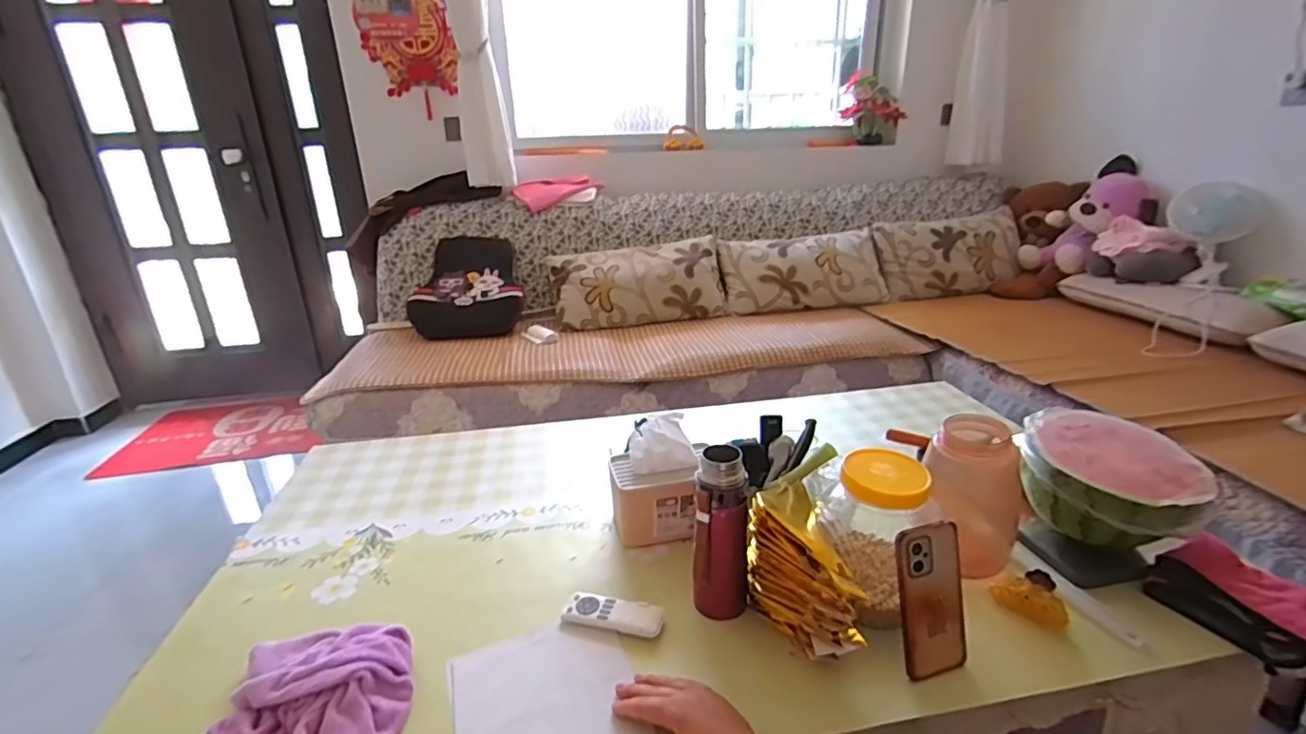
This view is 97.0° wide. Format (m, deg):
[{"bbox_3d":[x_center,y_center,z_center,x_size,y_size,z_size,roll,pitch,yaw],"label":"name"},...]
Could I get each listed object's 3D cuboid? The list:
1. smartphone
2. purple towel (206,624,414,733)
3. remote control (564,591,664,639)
[{"bbox_3d":[0.304,0.250,0.625,0.075,0.161,0.012,-7,3,-13],"label":"smartphone"},{"bbox_3d":[-0.344,0.341,0.585,0.175,0.052,0.169,-6,21,-11],"label":"purple towel"},{"bbox_3d":[-0.049,0.301,0.709,0.122,0.014,0.049,6,22,18],"label":"remote control"}]

